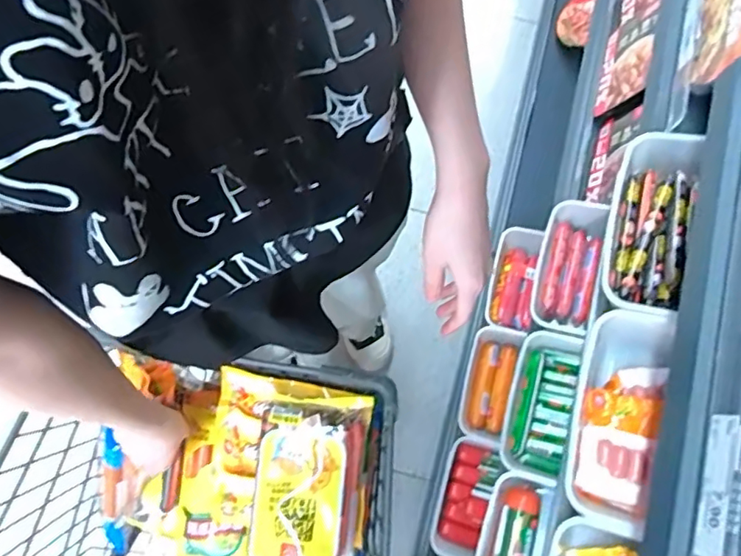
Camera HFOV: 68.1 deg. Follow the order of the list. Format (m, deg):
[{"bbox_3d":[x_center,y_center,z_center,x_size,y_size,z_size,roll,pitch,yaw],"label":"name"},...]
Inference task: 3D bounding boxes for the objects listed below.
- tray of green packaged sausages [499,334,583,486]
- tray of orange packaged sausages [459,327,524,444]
[{"bbox_3d":[0.259,0.191,0.824,0.097,0.068,0.206,13,78,2],"label":"tray of green packaged sausages"},{"bbox_3d":[0.233,0.206,1.077,0.096,0.057,0.212,16,78,2],"label":"tray of orange packaged sausages"}]

